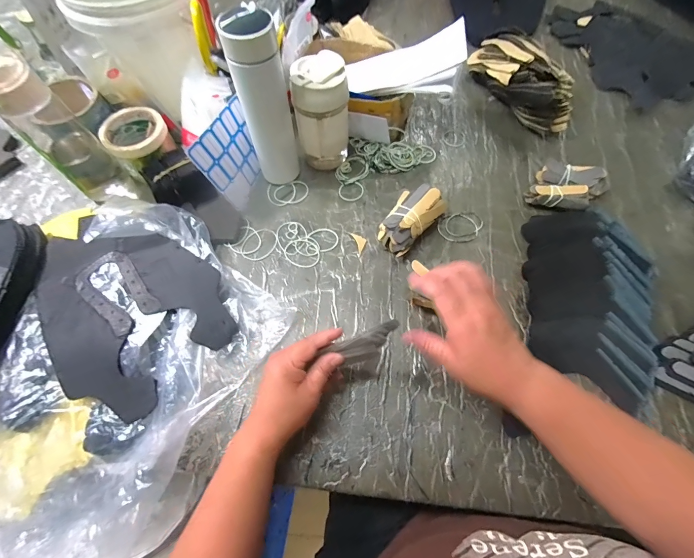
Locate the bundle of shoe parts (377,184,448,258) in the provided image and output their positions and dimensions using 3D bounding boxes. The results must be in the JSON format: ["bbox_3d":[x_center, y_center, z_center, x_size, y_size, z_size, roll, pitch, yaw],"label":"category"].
[{"bbox_3d":[0.094,-0.092,0.482,0.064,0.042,0.123,41,72,16],"label":"bundle of shoe parts"}]

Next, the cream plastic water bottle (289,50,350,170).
[{"bbox_3d":[-0.036,-0.246,0.497,0.079,0.158,0.071,0,66,0],"label":"cream plastic water bottle"}]

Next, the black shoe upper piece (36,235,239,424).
[{"bbox_3d":[-0.297,0.029,0.429,0.274,0.017,0.210,42,73,17],"label":"black shoe upper piece"}]

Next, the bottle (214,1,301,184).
[{"bbox_3d":[-0.109,-0.231,0.449,0.053,0.231,0.056,13,67,6],"label":"bottle"}]

